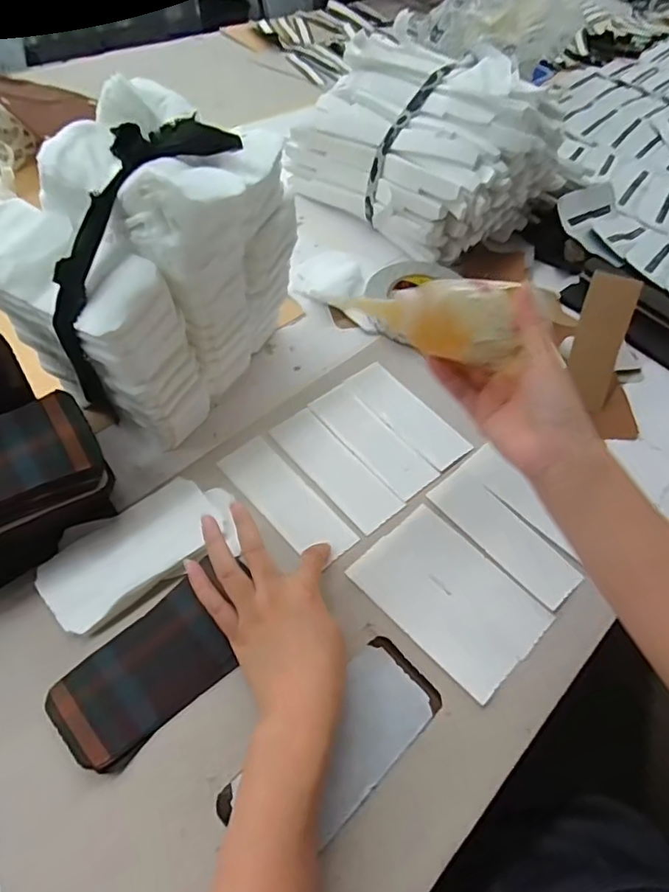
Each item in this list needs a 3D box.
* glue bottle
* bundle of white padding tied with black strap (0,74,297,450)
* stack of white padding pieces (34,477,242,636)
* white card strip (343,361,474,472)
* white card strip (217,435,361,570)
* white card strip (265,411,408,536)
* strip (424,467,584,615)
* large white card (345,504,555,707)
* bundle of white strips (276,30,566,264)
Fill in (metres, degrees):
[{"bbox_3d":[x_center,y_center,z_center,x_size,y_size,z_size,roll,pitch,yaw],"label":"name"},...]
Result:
[{"bbox_3d":[0.071,-0.095,0.394,0.126,0.041,0.047,7,54,-8],"label":"glue bottle"},{"bbox_3d":[-0.159,-0.151,0.490,0.166,0.240,0.229,25,56,12],"label":"bundle of white padding tied with black strap"},{"bbox_3d":[-0.159,0.086,0.455,0.157,0.012,0.083,-27,61,-22],"label":"stack of white padding pieces"},{"bbox_3d":[0.078,-0.036,0.579,0.050,0.009,0.151,-35,63,-19],"label":"white card strip"},{"bbox_3d":[-0.044,0.049,0.505,0.052,0.004,0.145,-36,66,-23],"label":"white card strip"},{"bbox_3d":[0.000,0.020,0.533,0.053,0.004,0.147,-33,64,-25],"label":"white card strip"},{"bbox_3d":[0.153,0.080,0.495,0.048,0.007,0.145,-38,63,-14],"label":"strip"},{"bbox_3d":[0.098,0.126,0.464,0.102,0.006,0.146,-37,65,-27],"label":"large white card"},{"bbox_3d":[0.117,-0.403,0.735,0.317,0.188,0.210,35,59,19],"label":"bundle of white strips"}]

